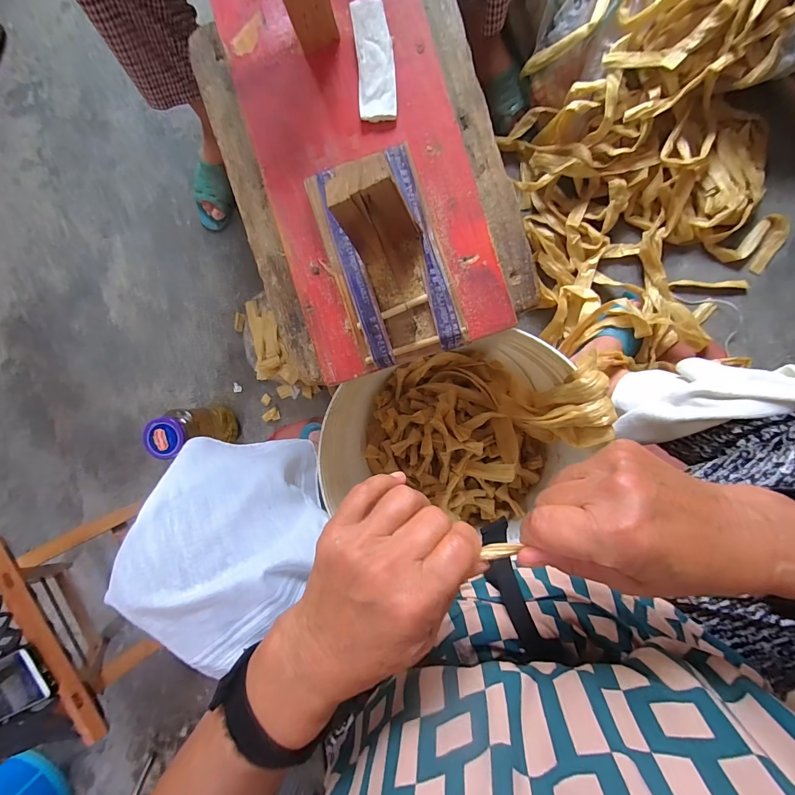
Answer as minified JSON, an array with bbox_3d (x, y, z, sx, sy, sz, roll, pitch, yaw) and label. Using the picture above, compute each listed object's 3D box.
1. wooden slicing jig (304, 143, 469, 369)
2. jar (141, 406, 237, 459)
[{"bbox_3d":[-0.011,-0.103,0.267,0.084,0.074,0.159,-18,94,6],"label":"wooden slicing jig"},{"bbox_3d":[-0.384,0.058,0.732,0.074,0.188,0.078,0,96,4],"label":"jar"}]

